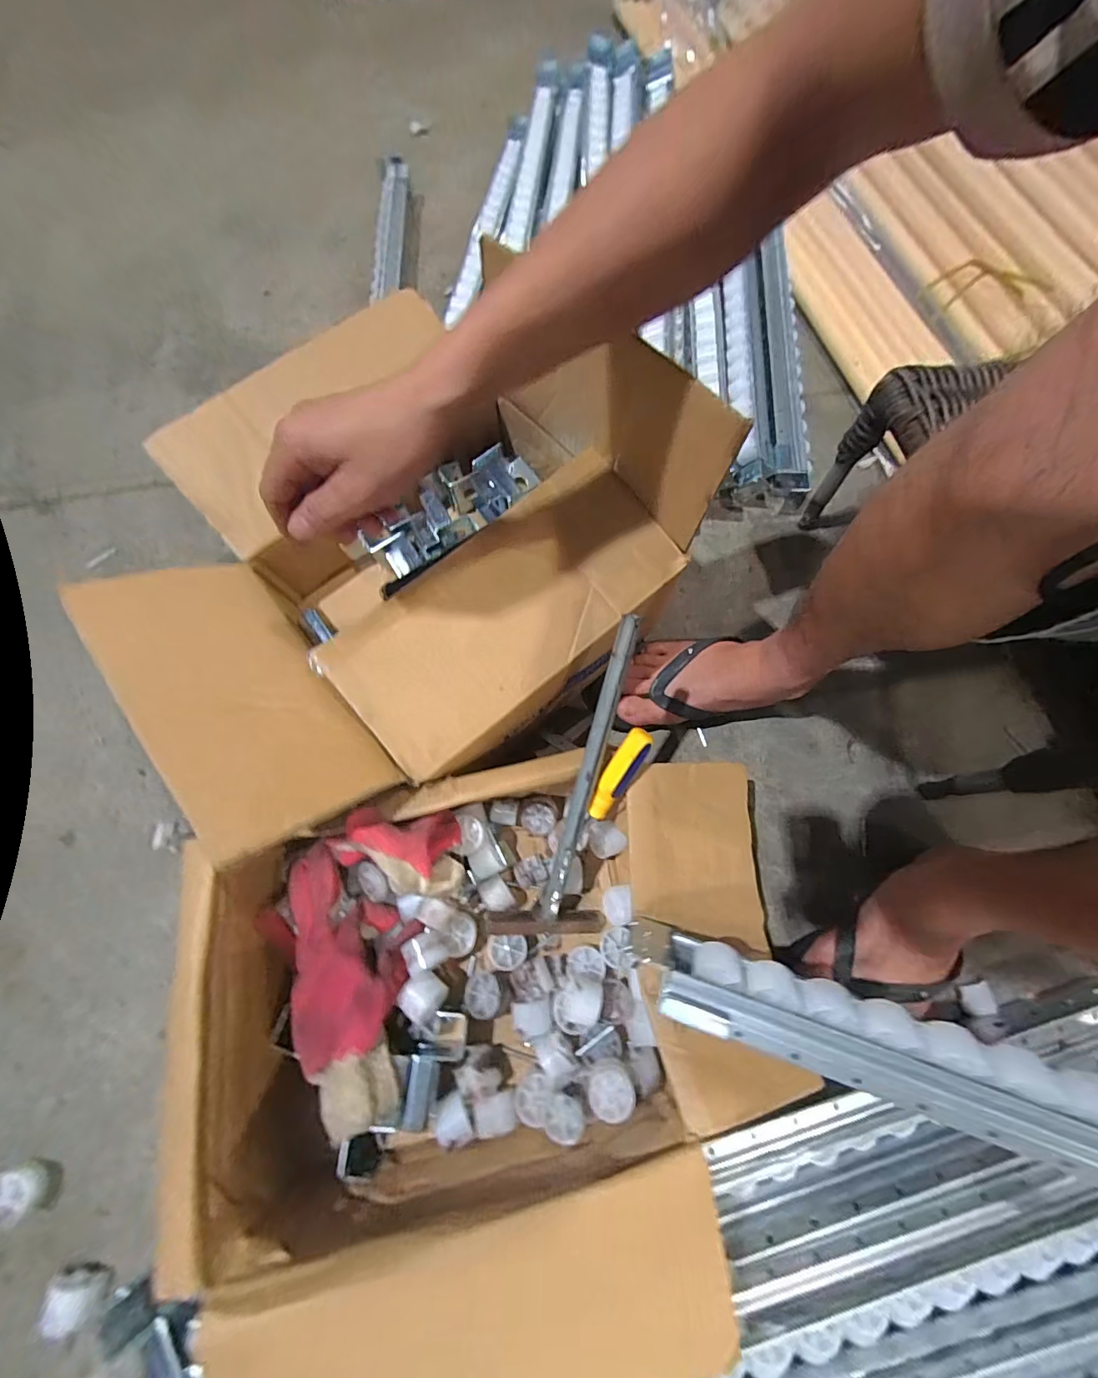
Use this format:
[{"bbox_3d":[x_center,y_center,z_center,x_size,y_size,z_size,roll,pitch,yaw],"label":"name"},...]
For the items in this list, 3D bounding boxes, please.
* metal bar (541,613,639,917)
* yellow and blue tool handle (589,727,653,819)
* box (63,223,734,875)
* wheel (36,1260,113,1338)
[{"bbox_3d":[0.031,0.076,0.397,0.017,0.013,0.274,16,108,7],"label":"metal bar"},{"bbox_3d":[0.061,0.071,0.405,0.024,0.022,0.084,30,107,12],"label":"yellow and blue tool handle"},{"bbox_3d":[-0.159,-0.140,0.431,0.423,0.214,0.409,-38,74,-14],"label":"box"},{"bbox_3d":[-0.360,0.464,0.368,0.041,0.030,0.028,-8,68,-3],"label":"wheel"}]

